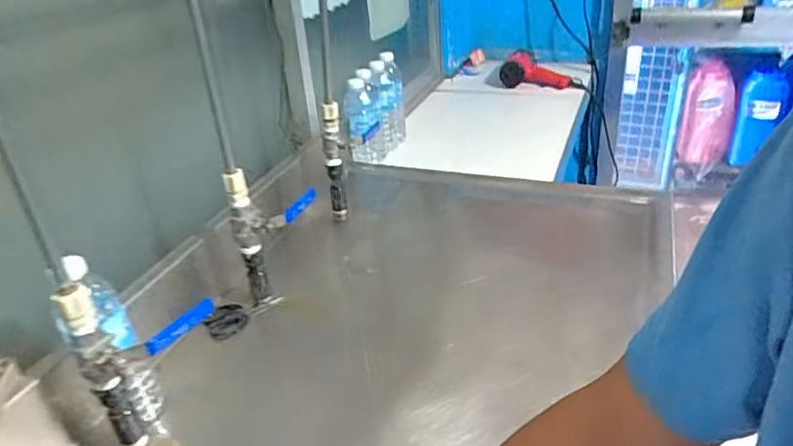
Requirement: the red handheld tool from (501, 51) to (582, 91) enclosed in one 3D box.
[{"bbox_3d":[0.404,-0.422,1.615,0.218,0.070,0.136,11,31,-3],"label":"red handheld tool"}]

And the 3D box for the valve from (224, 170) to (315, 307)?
[{"bbox_3d":[-0.157,0.013,0.761,0.113,0.198,0.043,-16,32,-17],"label":"valve"}]

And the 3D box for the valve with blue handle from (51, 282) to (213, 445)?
[{"bbox_3d":[-0.239,0.139,0.574,0.129,0.214,0.043,-21,34,-25],"label":"valve with blue handle"}]

